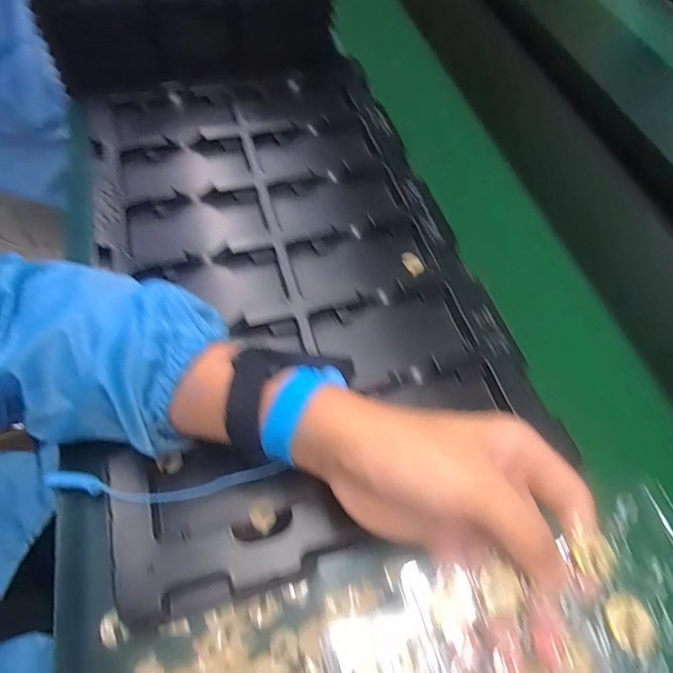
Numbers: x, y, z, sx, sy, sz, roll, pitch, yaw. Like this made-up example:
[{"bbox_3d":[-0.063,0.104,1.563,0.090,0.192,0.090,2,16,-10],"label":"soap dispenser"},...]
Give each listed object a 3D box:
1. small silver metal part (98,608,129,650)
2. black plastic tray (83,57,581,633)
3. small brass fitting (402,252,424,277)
[{"bbox_3d":[-0.141,0.184,0.296,0.015,0.006,0.021,-28,65,-19],"label":"small silver metal part"},{"bbox_3d":[-0.054,-0.077,0.444,0.334,0.027,0.537,-15,61,-13],"label":"black plastic tray"},{"bbox_3d":[0.074,-0.070,0.458,0.016,0.005,0.027,-21,63,-16],"label":"small brass fitting"}]

